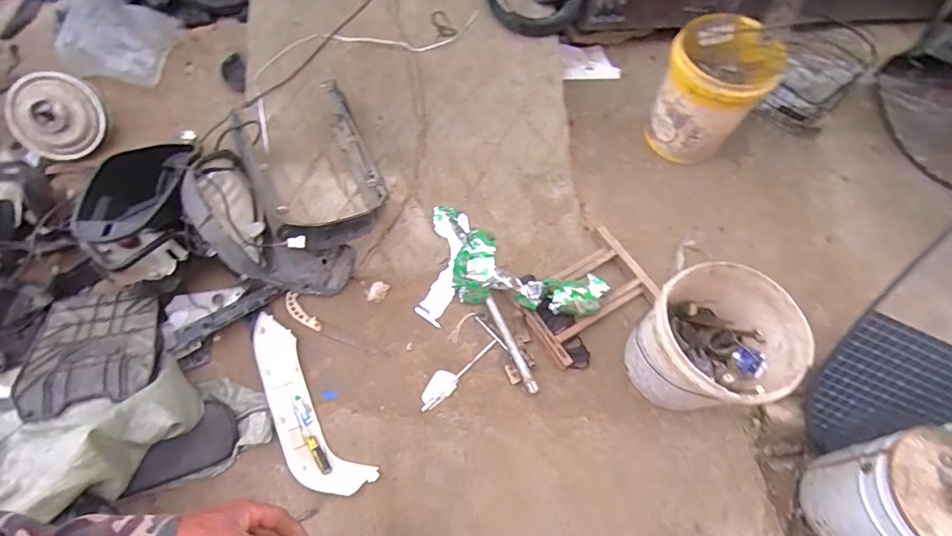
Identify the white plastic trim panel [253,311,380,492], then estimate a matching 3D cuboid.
[{"bbox_3d":[-0.473,0.372,1.209,0.157,0.043,0.518,-34,68,-16],"label":"white plastic trim panel"}]

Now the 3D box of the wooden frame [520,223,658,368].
[{"bbox_3d":[0.321,0.074,1.345,0.389,0.047,0.271,-32,68,-16],"label":"wooden frame"}]

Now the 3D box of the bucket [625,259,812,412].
[{"bbox_3d":[0.561,0.189,1.149,0.300,0.348,0.304,0,63,-1],"label":"bucket"}]

